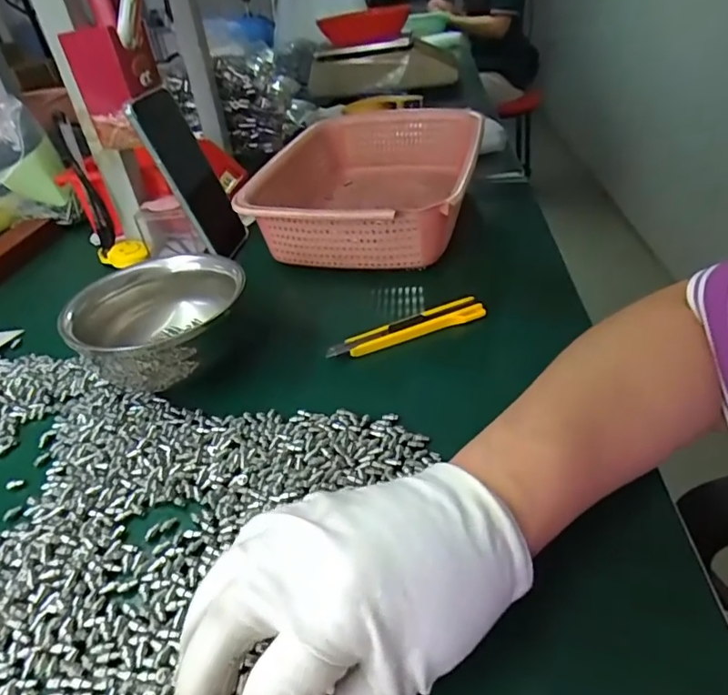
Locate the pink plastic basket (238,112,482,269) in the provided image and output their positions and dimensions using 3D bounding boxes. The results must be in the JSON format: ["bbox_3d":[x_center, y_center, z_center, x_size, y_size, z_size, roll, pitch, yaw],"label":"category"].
[{"bbox_3d":[0.008,-0.178,0.571,0.203,0.072,0.291,3,37,14],"label":"pink plastic basket"}]

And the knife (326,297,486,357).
[{"bbox_3d":[0.033,-0.015,0.411,0.128,0.010,0.019,-17,37,-13],"label":"knife"}]

